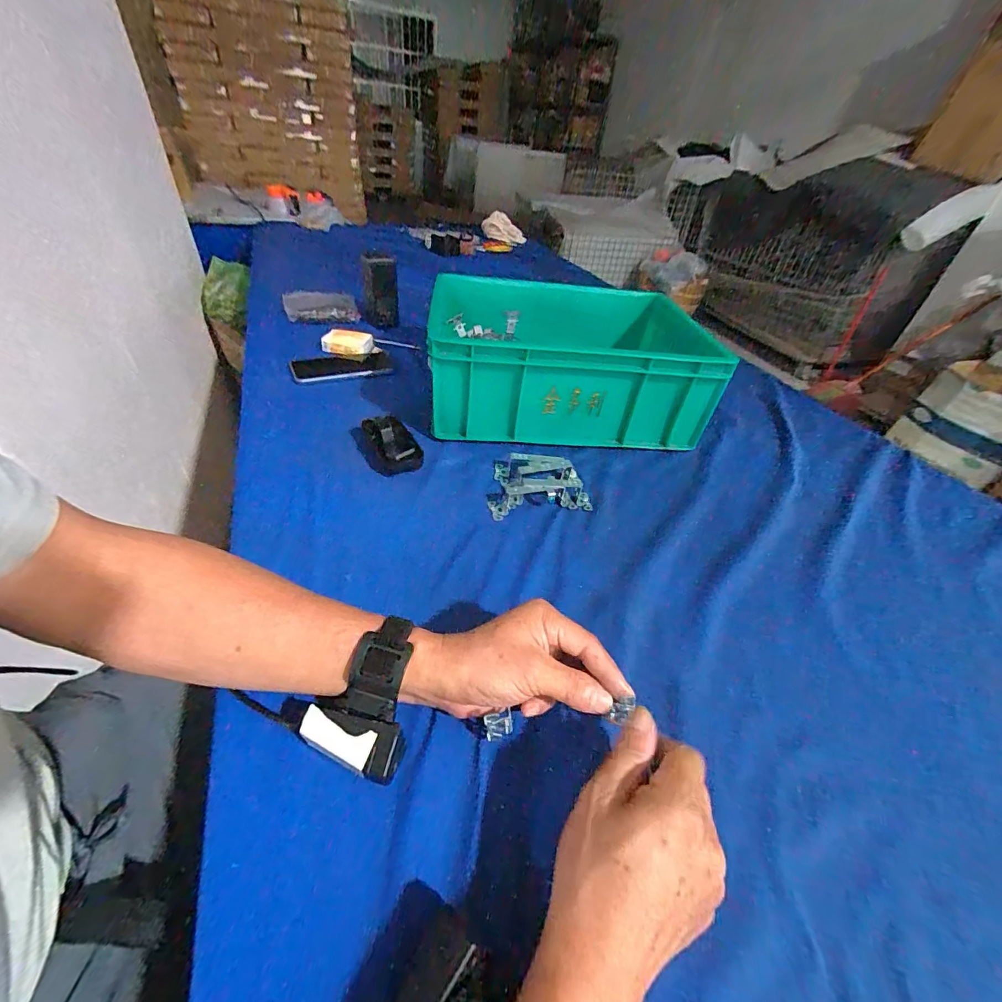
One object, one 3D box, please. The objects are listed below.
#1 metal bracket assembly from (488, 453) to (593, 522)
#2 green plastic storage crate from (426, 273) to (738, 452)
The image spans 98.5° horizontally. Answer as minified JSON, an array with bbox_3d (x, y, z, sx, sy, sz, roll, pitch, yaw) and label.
[{"bbox_3d":[0.051,-0.017,0.537,0.125,0.034,0.102,8,41,2],"label":"metal bracket assembly"},{"bbox_3d":[0.101,-0.231,0.692,0.397,0.139,0.309,2,41,-5],"label":"green plastic storage crate"}]

